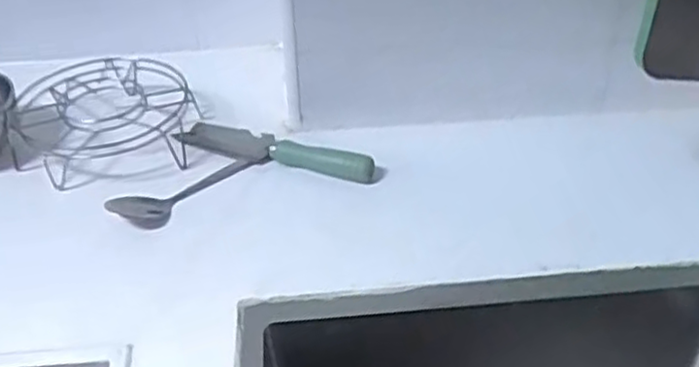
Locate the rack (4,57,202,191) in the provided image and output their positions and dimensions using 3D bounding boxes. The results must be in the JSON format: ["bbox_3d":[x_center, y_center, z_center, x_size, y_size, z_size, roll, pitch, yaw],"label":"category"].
[{"bbox_3d":[-0.238,-0.070,0.695,0.165,0.055,0.135,-7,39,-6],"label":"rack"}]

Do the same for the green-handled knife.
[{"bbox_3d":[-0.070,-0.034,0.672,0.195,0.023,0.037,15,41,20],"label":"green-handled knife"}]

